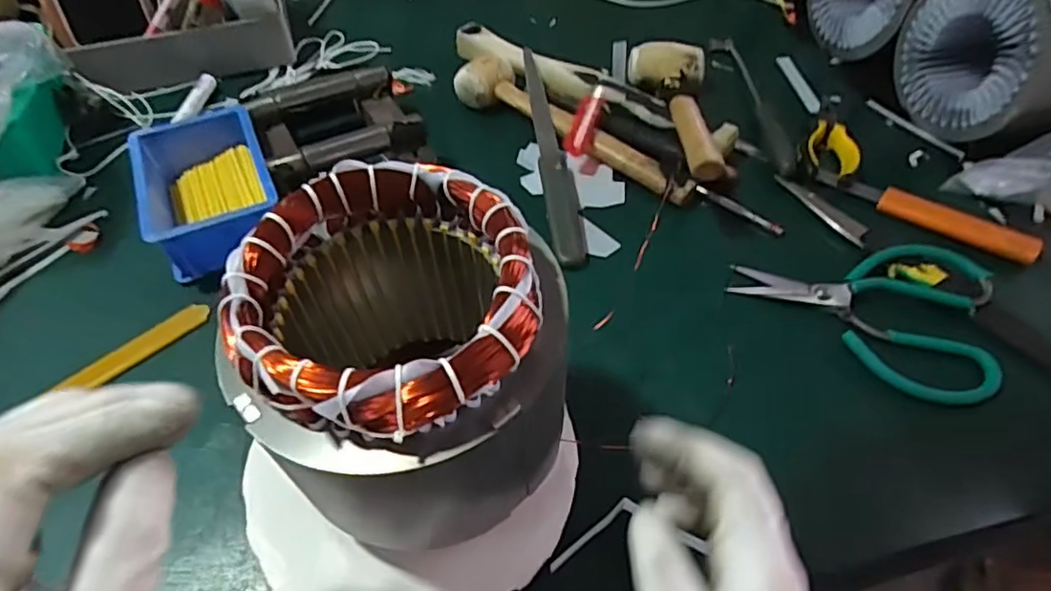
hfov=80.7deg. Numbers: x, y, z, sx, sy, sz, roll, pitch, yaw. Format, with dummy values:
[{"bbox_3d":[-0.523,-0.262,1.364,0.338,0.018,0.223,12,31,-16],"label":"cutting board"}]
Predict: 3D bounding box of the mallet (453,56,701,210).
[{"bbox_3d":[0.040,-0.156,0.585,0.267,0.042,0.059,37,59,26],"label":"mallet"}]

